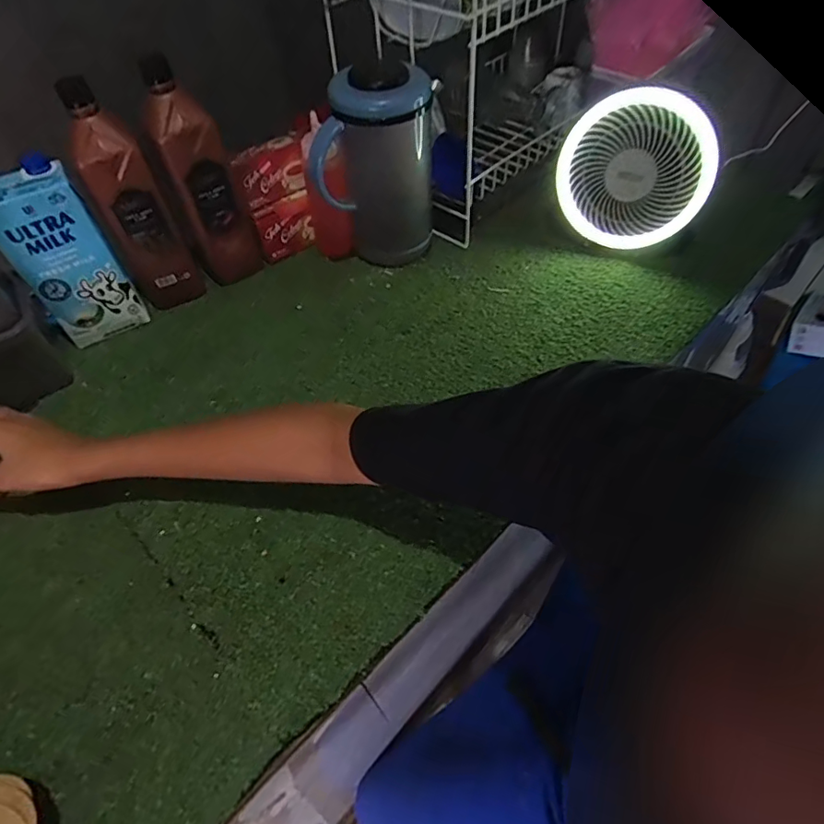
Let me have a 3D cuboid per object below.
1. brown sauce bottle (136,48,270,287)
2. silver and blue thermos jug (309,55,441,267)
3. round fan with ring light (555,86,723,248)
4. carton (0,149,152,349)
[{"bbox_3d":[-0.263,-0.285,0.648,0.088,0.253,0.060,-23,54,-15],"label":"brown sauce bottle"},{"bbox_3d":[-0.041,-0.311,0.677,0.148,0.220,0.131,1,52,4],"label":"silver and blue thermos jug"},{"bbox_3d":[0.279,-0.297,0.657,0.179,0.199,0.070,5,52,7],"label":"round fan with ring light"},{"bbox_3d":[-0.407,-0.181,0.616,0.097,0.197,0.063,-28,56,-18],"label":"carton"}]

